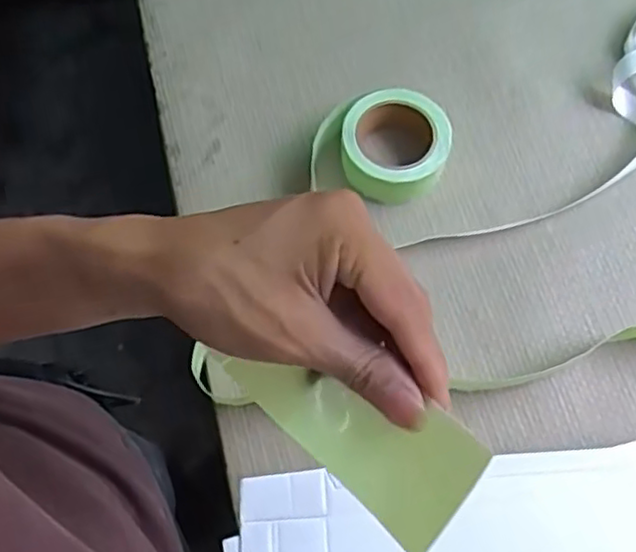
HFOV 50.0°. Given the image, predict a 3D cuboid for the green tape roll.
[{"bbox_3d":[0.081,-0.135,0.722,0.111,0.056,0.108,0,70,0],"label":"green tape roll"}]

